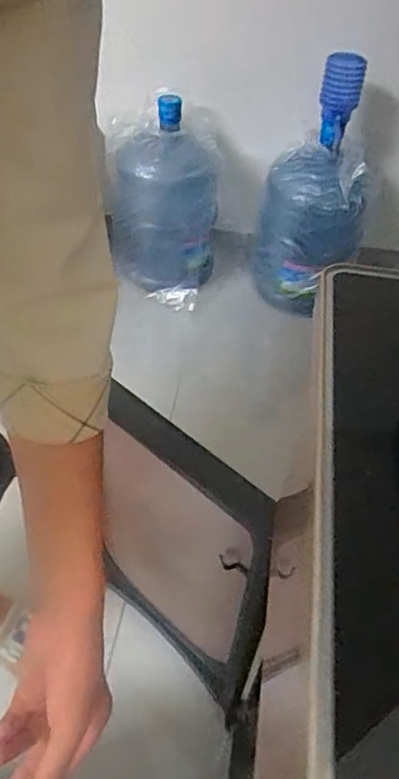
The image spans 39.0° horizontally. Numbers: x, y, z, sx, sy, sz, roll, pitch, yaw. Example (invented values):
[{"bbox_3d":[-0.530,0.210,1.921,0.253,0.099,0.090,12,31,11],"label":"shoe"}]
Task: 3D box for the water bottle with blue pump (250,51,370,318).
[{"bbox_3d":[0.274,-0.478,1.393,0.245,0.569,0.288,7,47,3],"label":"water bottle with blue pump"}]

